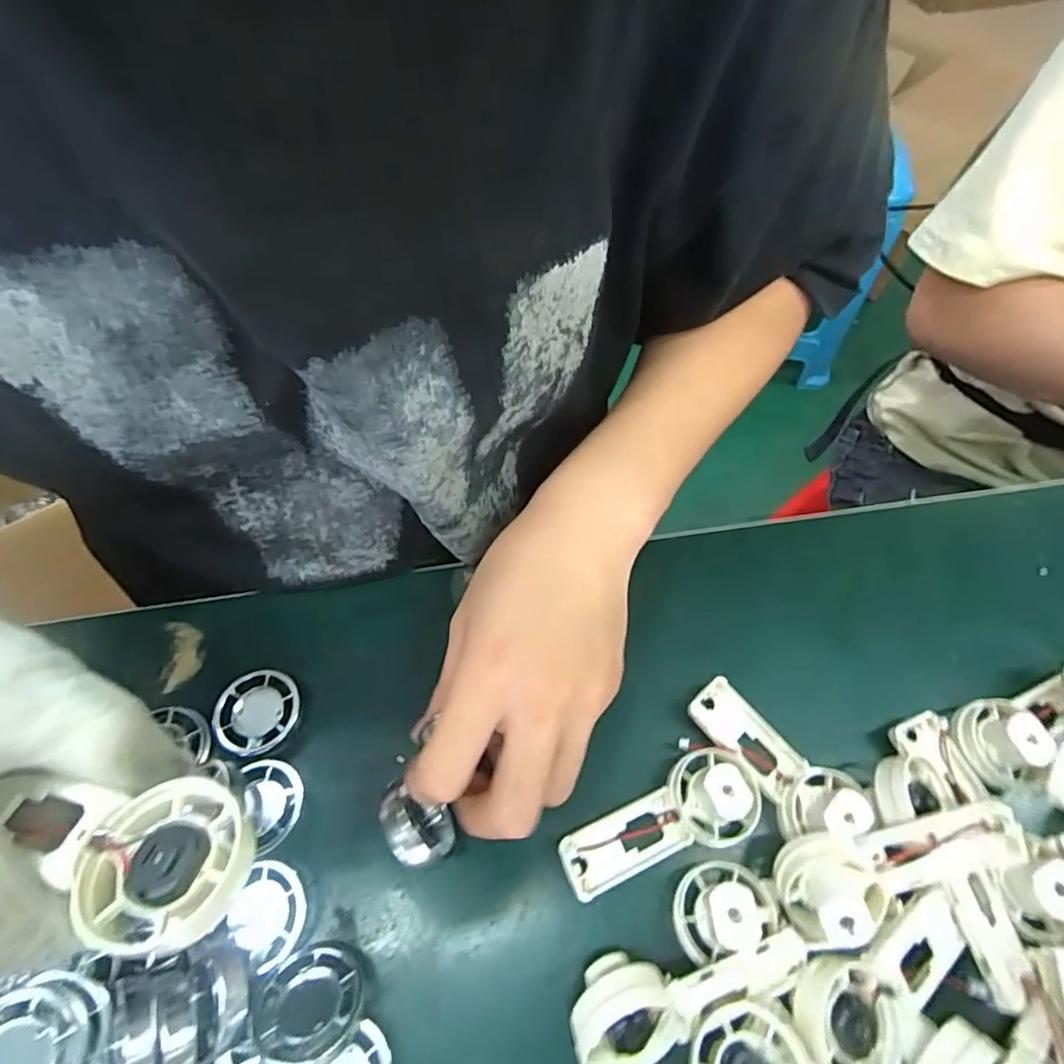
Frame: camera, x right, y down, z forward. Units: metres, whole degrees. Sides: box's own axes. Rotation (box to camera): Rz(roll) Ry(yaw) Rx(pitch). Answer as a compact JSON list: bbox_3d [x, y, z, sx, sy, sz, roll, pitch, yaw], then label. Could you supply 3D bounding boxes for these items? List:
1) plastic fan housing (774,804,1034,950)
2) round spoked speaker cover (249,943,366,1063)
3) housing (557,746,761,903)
[{"bbox_3d":[0.143,0.131,0.220,0.090,0.025,0.034,-21,63,1],"label":"plastic fan housing"},{"bbox_3d":[-0.083,0.175,0.207,0.038,0.016,0.033,-18,63,-13],"label":"round spoked speaker cover"},{"bbox_3d":[0.055,0.126,0.242,0.089,0.030,0.036,-19,63,-13],"label":"housing"}]

